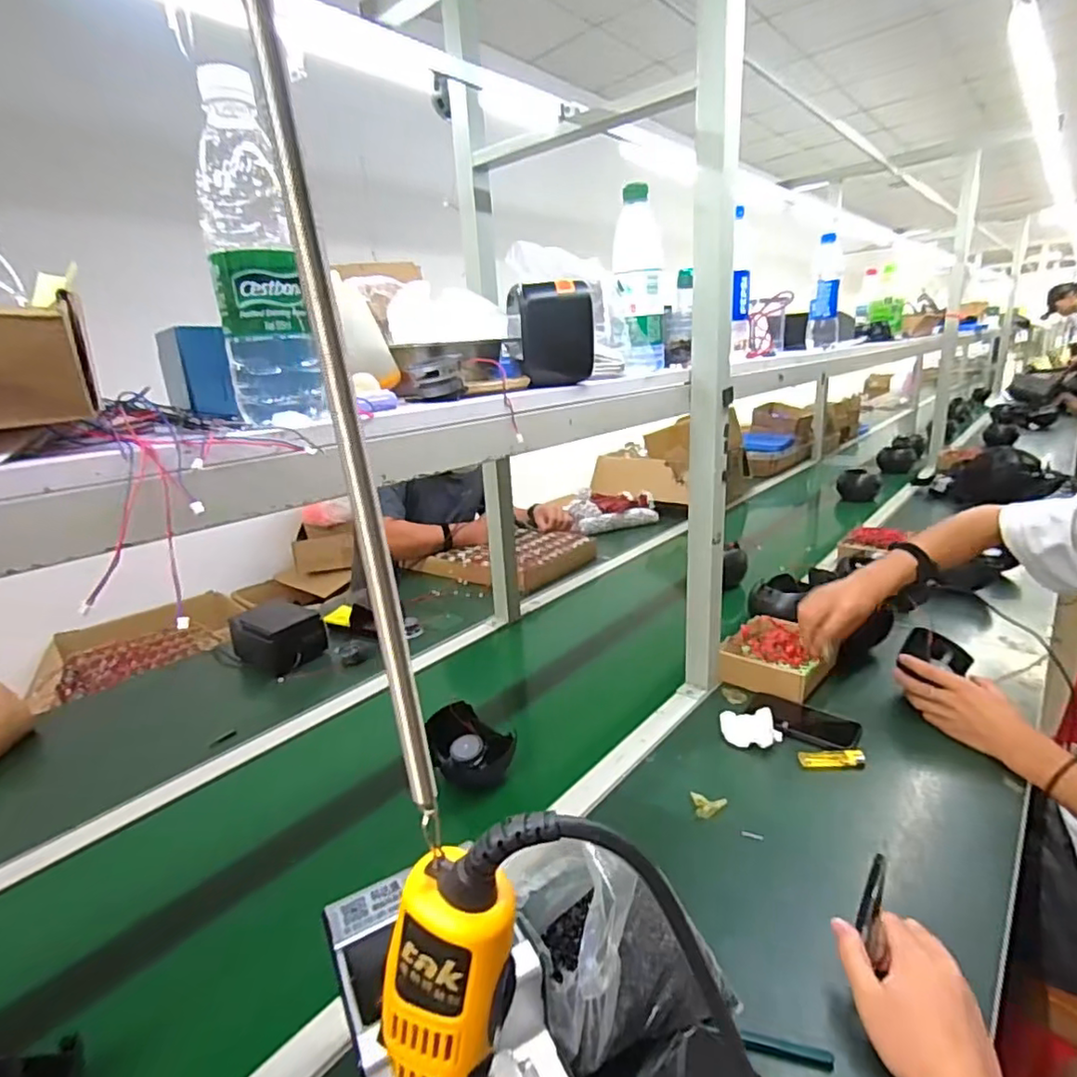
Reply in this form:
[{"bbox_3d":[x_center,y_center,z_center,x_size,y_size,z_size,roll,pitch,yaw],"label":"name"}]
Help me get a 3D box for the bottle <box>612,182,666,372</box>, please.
[{"bbox_3d":[0.127,-0.323,0.756,0.065,0.208,0.067,0,18,11],"label":"bottle"}]

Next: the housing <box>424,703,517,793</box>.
[{"bbox_3d":[-0.096,0.277,0.797,0.092,0.072,0.110,-18,23,-40],"label":"housing"}]

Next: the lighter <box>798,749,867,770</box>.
[{"bbox_3d":[0.382,0.288,0.782,0.078,0.019,0.024,0,18,11],"label":"lighter"}]

